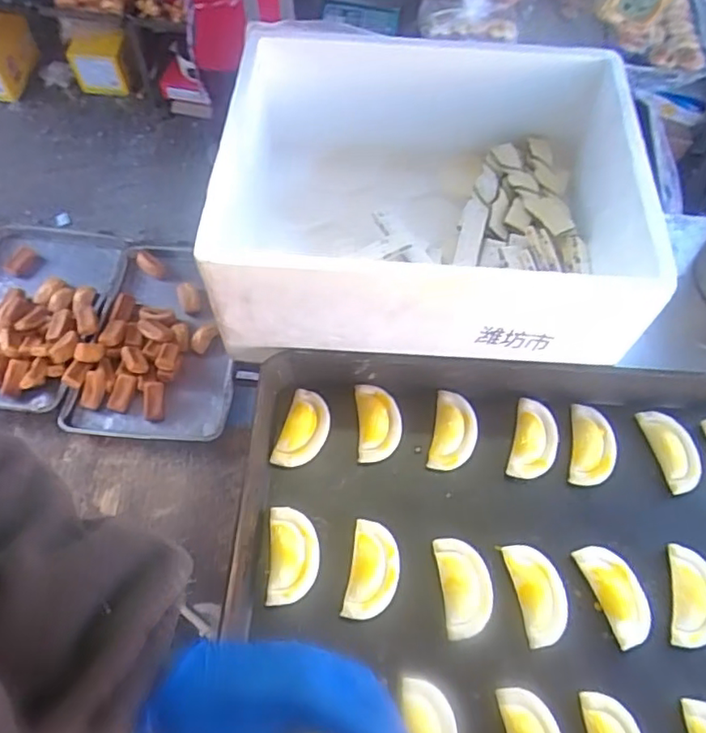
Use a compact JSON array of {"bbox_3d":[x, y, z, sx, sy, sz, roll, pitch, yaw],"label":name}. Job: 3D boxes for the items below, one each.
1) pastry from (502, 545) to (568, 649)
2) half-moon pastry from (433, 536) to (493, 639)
[{"bbox_3d":[0.168,0.202,0.543,0.039,0.015,0.086,-7,60,-7],"label":"pastry"},{"bbox_3d":[0.102,0.198,0.548,0.047,0.010,0.083,-5,59,-6],"label":"half-moon pastry"}]

